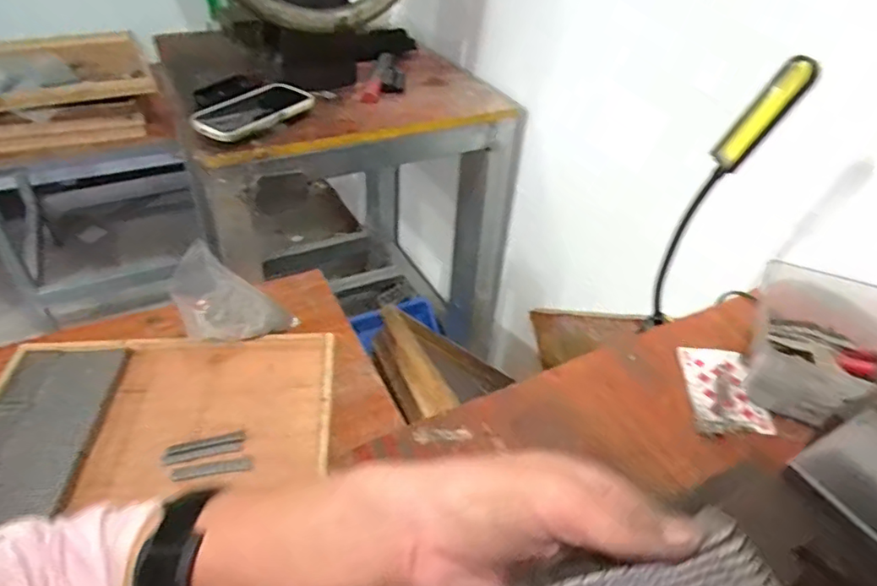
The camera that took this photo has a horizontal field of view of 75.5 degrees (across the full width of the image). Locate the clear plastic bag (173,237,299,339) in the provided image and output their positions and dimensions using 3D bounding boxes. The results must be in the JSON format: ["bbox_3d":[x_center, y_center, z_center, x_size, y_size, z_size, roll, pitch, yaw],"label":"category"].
[{"bbox_3d":[-0.268,0.001,0.729,0.143,0.135,0.041,-3,41,-8],"label":"clear plastic bag"}]

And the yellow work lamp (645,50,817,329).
[{"bbox_3d":[0.217,-0.065,0.447,0.043,0.242,0.056,19,43,17],"label":"yellow work lamp"}]

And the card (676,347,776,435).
[{"bbox_3d":[0.232,0.078,0.465,0.058,0.004,0.091,6,40,2],"label":"card"}]

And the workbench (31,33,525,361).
[{"bbox_3d":[-0.229,-0.135,1.254,0.526,0.716,0.578,-17,45,-23],"label":"workbench"}]

